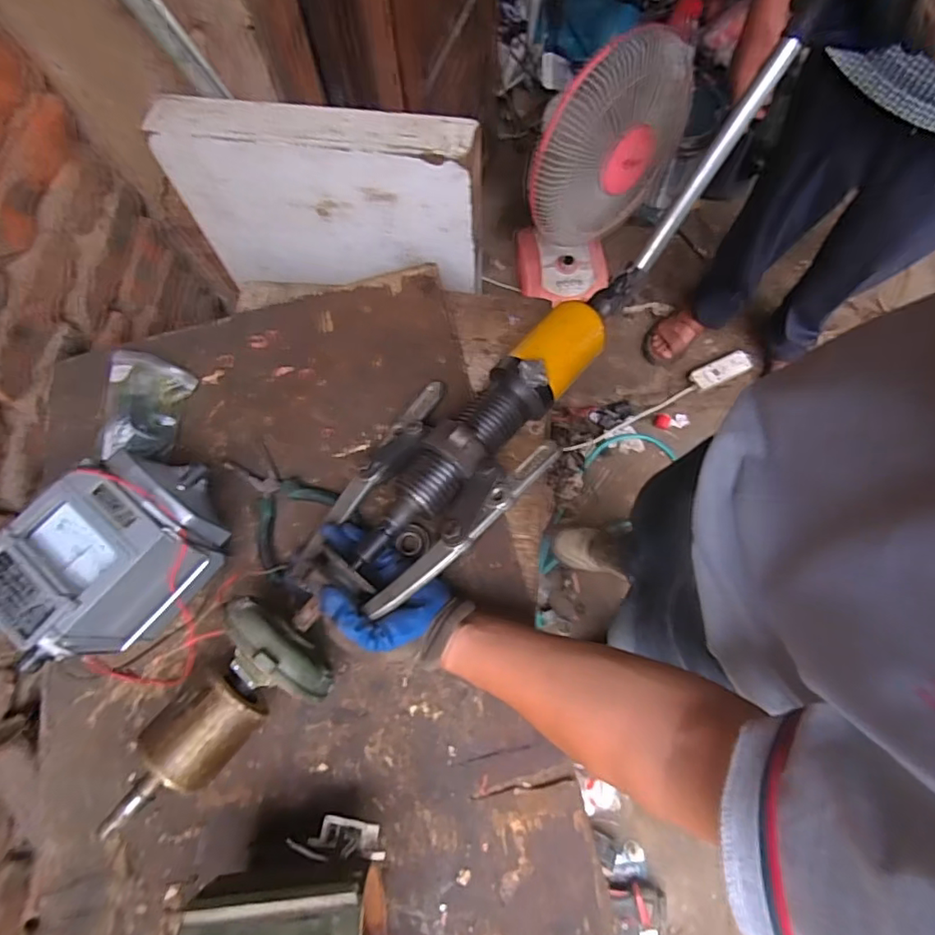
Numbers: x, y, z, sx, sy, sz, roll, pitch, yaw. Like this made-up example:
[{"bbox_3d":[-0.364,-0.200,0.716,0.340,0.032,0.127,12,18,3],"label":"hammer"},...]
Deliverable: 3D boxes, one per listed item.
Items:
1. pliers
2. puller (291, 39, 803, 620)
[{"bbox_3d":[-0.211,0.039,0.570,0.130,0.017,0.099,33,75,12],"label":"pliers"},{"bbox_3d":[0.068,-0.106,0.541,0.151,0.118,0.627,40,84,14],"label":"puller"}]

